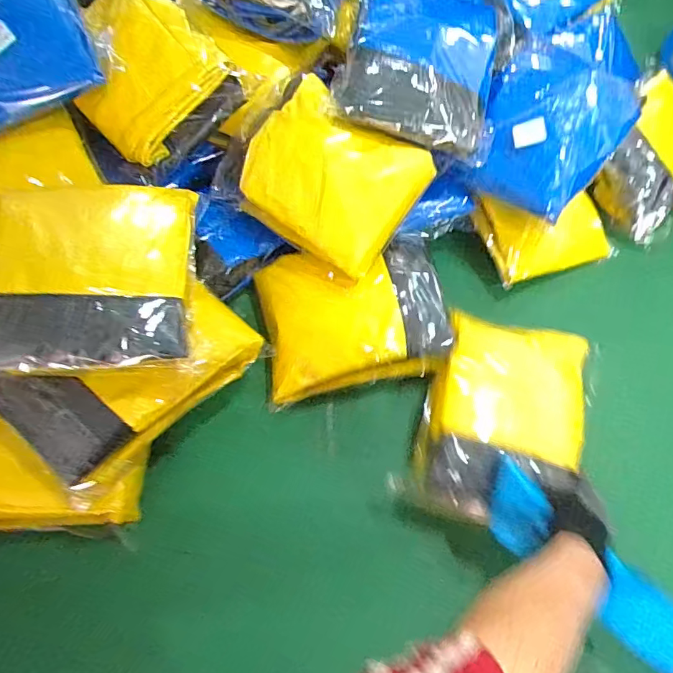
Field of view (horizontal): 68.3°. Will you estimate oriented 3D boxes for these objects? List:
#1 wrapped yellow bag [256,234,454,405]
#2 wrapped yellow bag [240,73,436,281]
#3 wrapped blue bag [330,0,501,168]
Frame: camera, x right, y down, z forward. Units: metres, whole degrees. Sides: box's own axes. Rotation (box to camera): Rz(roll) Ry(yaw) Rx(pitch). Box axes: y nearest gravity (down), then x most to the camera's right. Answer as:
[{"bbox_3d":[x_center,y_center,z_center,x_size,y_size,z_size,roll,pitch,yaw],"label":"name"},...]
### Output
[{"bbox_3d":[0.026,-0.033,0.670,0.243,0.051,0.192,-9,66,-5],"label":"wrapped yellow bag"},{"bbox_3d":[-0.007,-0.216,0.670,0.213,0.095,0.181,34,69,14],"label":"wrapped yellow bag"},{"bbox_3d":[0.133,-0.429,0.711,0.207,0.089,0.347,11,65,4],"label":"wrapped blue bag"}]

